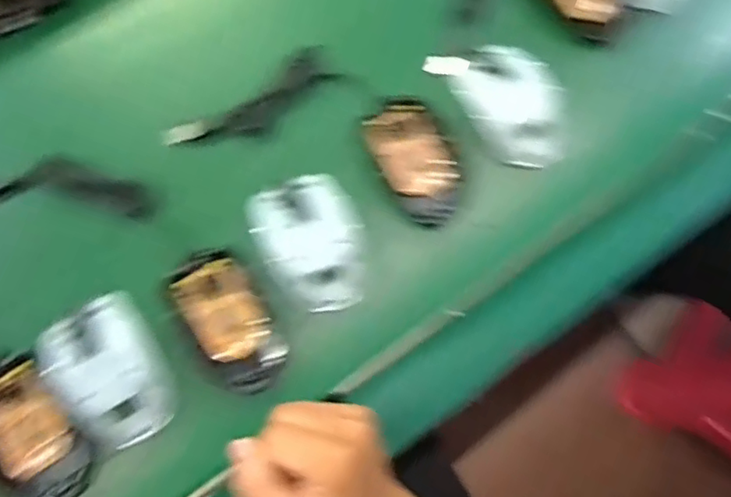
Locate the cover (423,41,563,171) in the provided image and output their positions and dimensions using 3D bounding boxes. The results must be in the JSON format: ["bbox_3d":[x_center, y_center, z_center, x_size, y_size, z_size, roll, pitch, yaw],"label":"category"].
[{"bbox_3d":[0.111,-0.113,0.475,0.077,0.044,0.112,-29,72,-9],"label":"cover"}]

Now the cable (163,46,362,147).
[{"bbox_3d":[-0.085,-0.111,0.460,0.141,0.022,0.045,-31,72,-10],"label":"cable"}]

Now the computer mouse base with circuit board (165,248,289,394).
[{"bbox_3d":[-0.097,0.051,0.423,0.059,0.035,0.104,-32,72,-10],"label":"computer mouse base with circuit board"}]

